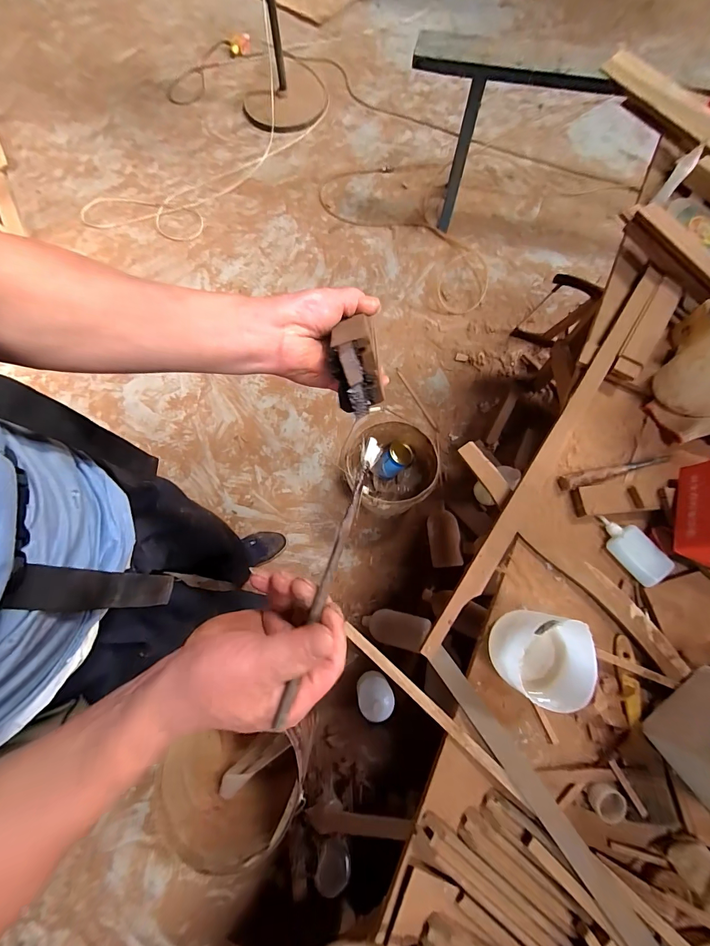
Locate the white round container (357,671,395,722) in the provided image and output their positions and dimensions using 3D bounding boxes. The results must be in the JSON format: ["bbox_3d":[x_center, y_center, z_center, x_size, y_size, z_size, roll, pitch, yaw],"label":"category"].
[{"bbox_3d":[0.053,0.588,0.954,0.090,0.119,0.092,0,73,1],"label":"white round container"}]

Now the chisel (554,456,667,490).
[{"bbox_3d":[0.379,-0.004,0.525,0.169,0.018,0.020,-13,73,-3],"label":"chisel"}]

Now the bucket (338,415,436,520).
[{"bbox_3d":[0.114,-0.002,1.143,0.242,0.257,0.249,0,73,1],"label":"bucket"}]

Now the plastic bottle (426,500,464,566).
[{"bbox_3d":[0.282,0.205,1.160,0.096,0.110,0.184,-8,73,-2],"label":"plastic bottle"}]

